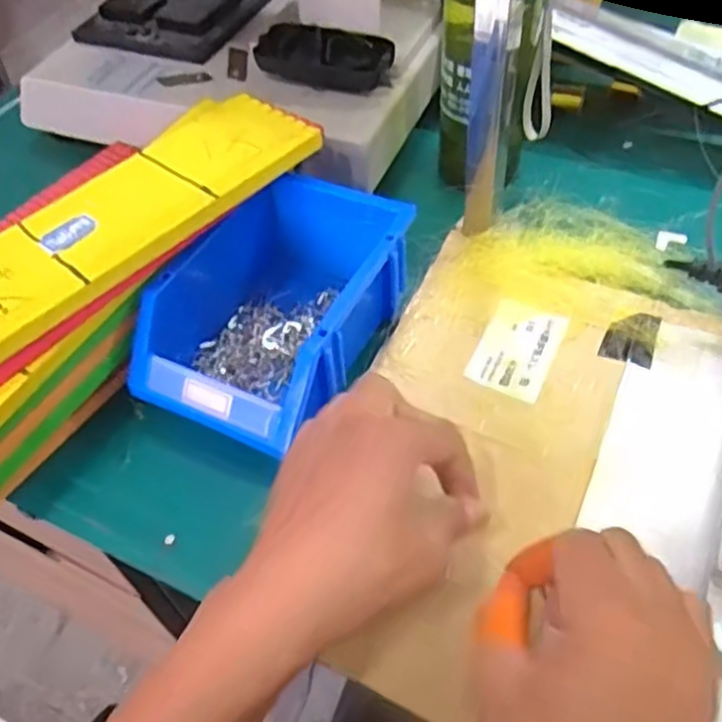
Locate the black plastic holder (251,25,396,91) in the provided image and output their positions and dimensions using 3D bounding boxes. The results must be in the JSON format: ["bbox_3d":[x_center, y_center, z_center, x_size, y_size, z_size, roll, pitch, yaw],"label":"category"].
[{"bbox_3d":[-0.031,-0.252,0.575,0.113,0.030,0.036,14,54,15],"label":"black plastic holder"}]

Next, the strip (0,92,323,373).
[{"bbox_3d":[-0.175,-0.063,0.416,0.091,0.024,0.345,32,60,26],"label":"strip"}]

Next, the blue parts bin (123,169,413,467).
[{"bbox_3d":[-0.051,-0.036,0.464,0.123,0.080,0.182,20,56,19],"label":"blue parts bin"}]

